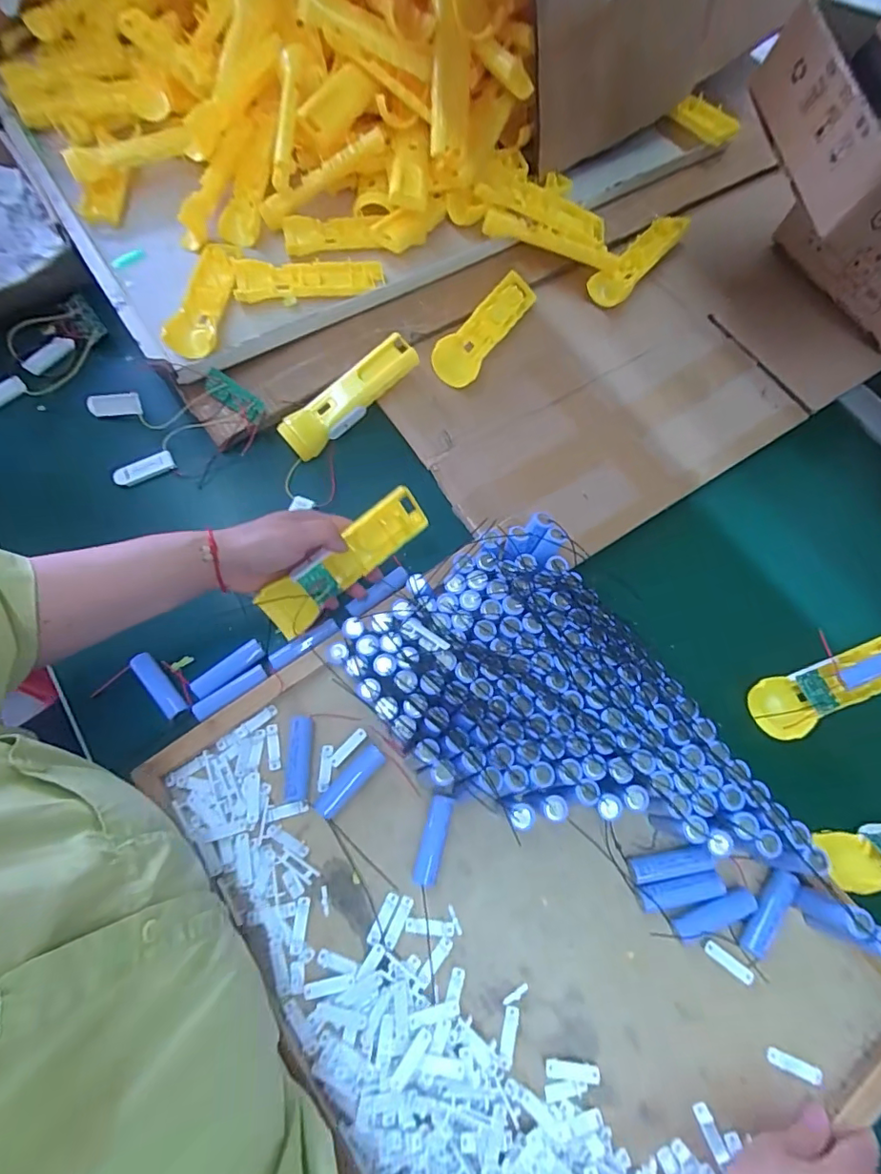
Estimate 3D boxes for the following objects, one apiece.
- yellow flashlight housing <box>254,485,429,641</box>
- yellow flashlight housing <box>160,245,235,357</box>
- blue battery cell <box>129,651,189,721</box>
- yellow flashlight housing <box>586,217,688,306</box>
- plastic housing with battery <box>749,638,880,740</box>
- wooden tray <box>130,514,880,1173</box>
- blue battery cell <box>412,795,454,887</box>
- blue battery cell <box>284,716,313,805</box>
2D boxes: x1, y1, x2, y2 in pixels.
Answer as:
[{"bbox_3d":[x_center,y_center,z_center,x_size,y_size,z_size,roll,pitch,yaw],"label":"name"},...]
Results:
[{"bbox_3d":[-0.083,-0.027,0.473,0.159,0.045,0.033,-42,38,-14],"label":"yellow flashlight housing"},{"bbox_3d":[-0.251,-0.309,0.567,0.049,0.023,0.161,6,68,1],"label":"yellow flashlight housing"},{"bbox_3d":[-0.244,0.086,0.464,0.019,0.019,0.062,-39,74,-15],"label":"blue battery cell"},{"bbox_3d":[0.243,-0.396,0.647,0.045,0.026,0.172,40,73,14],"label":"yellow flashlight housing"},{"bbox_3d":[0.350,0.087,0.472,0.163,0.016,0.049,-19,70,-9],"label":"plastic housing with battery"},{"bbox_3d":[0.053,0.218,0.389,0.379,0.078,0.451,-32,71,-11],"label":"wooden tray"},{"bbox_3d":[-0.005,0.200,0.423,0.018,0.014,0.066,15,69,5],"label":"blue battery cell"},{"bbox_3d":[-0.117,0.141,0.441,0.016,0.019,0.066,-1,68,-2],"label":"blue battery cell"}]

